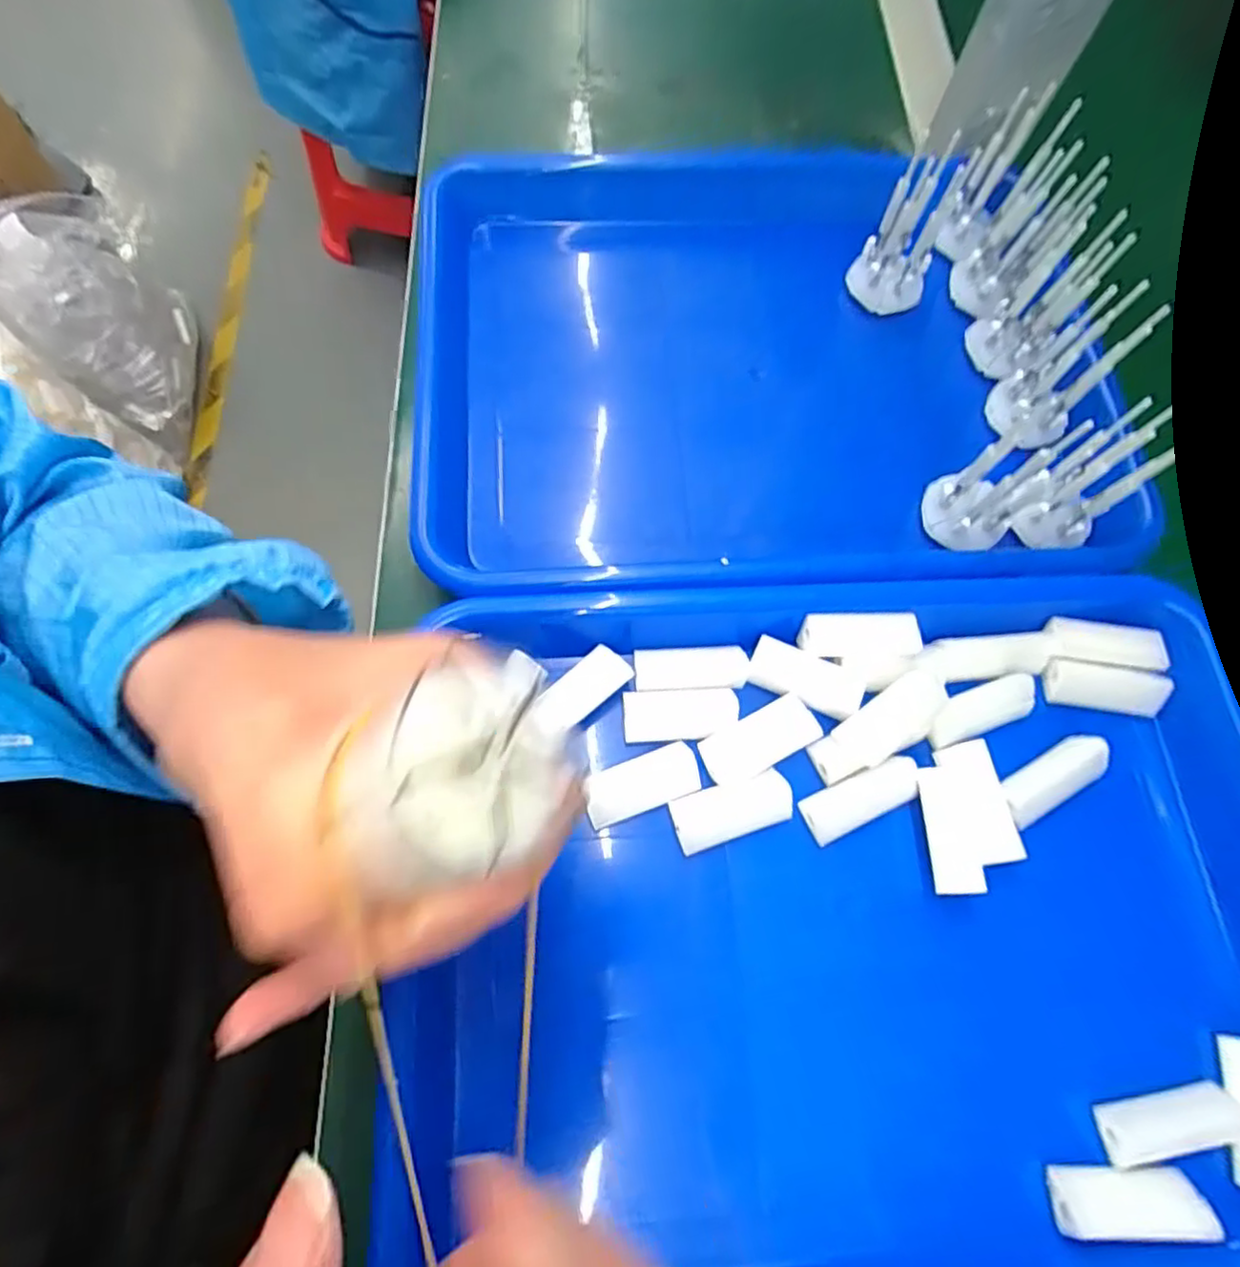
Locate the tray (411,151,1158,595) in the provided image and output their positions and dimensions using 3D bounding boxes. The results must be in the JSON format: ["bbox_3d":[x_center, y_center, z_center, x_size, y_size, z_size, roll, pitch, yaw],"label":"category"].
[{"bbox_3d":[0.054,-0.131,0.330,0.306,0.039,0.242,-3,71,-5],"label":"tray"}]

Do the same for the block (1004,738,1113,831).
[{"bbox_3d":[0.172,0.058,0.265,0.046,0.012,0.018,-29,75,-13],"label":"block"}]

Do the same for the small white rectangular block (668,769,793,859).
[{"bbox_3d":[0.044,0.069,0.261,0.046,0.007,0.021,-17,72,-9],"label":"small white rectangular block"}]

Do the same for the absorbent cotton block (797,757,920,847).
[{"bbox_3d":[0.094,0.065,0.262,0.046,0.011,0.019,-22,73,-11],"label":"absorbent cotton block"}]

